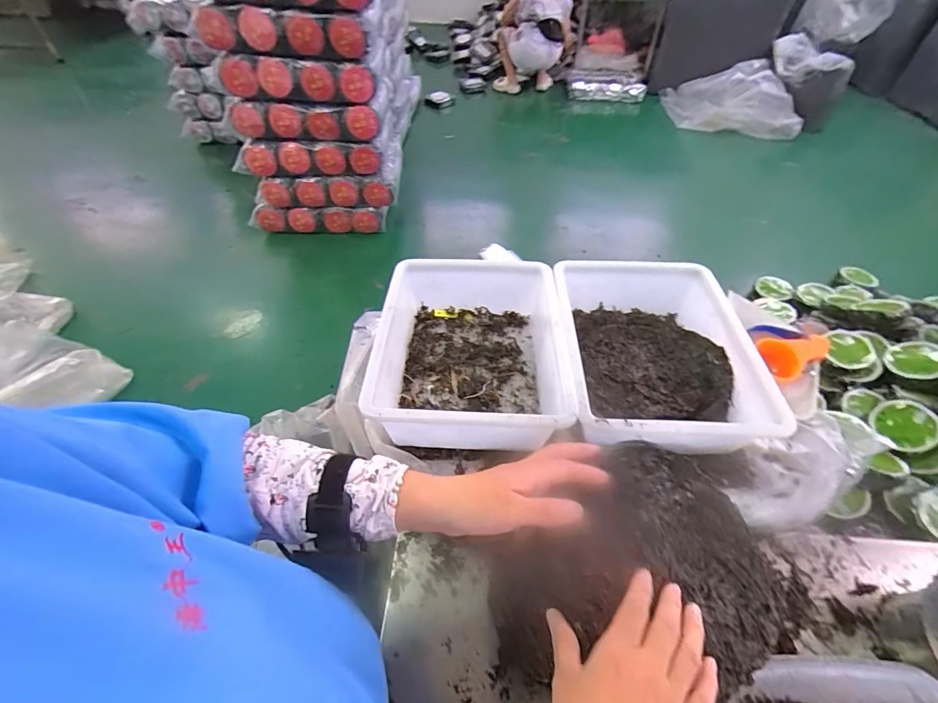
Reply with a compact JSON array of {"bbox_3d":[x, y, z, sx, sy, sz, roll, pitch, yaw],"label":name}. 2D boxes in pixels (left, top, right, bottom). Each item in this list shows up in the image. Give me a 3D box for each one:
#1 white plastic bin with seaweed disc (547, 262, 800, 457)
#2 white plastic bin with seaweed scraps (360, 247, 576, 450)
[{"bbox_3d":[0.300,-0.003,0.698,0.302,0.116,0.376,5,51,4],"label":"white plastic bin with seaweed disc"},{"bbox_3d":[0.005,-0.009,0.686,0.276,0.133,0.356,2,50,1],"label":"white plastic bin with seaweed scraps"}]

